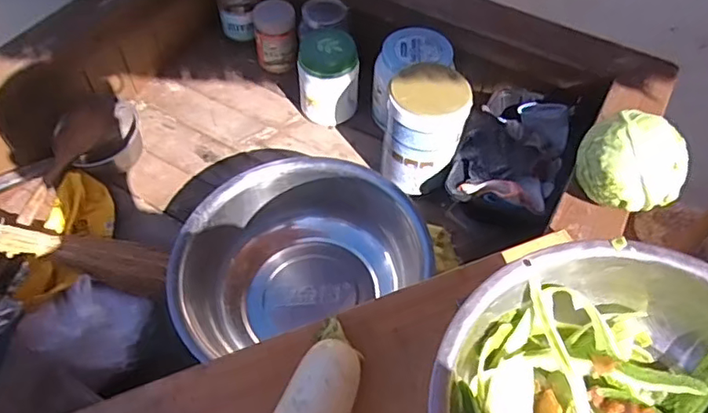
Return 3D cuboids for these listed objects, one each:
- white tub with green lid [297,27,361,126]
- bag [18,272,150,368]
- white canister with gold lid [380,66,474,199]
[{"bbox_3d":[-0.043,-0.228,0.983,0.106,0.143,0.097,2,55,-3],"label":"white tub with green lid"},{"bbox_3d":[-0.351,0.158,0.730,0.133,0.063,0.130,13,55,5],"label":"bag"},{"bbox_3d":[0.110,-0.120,0.871,0.120,0.162,0.120,17,56,9],"label":"white canister with gold lid"}]

